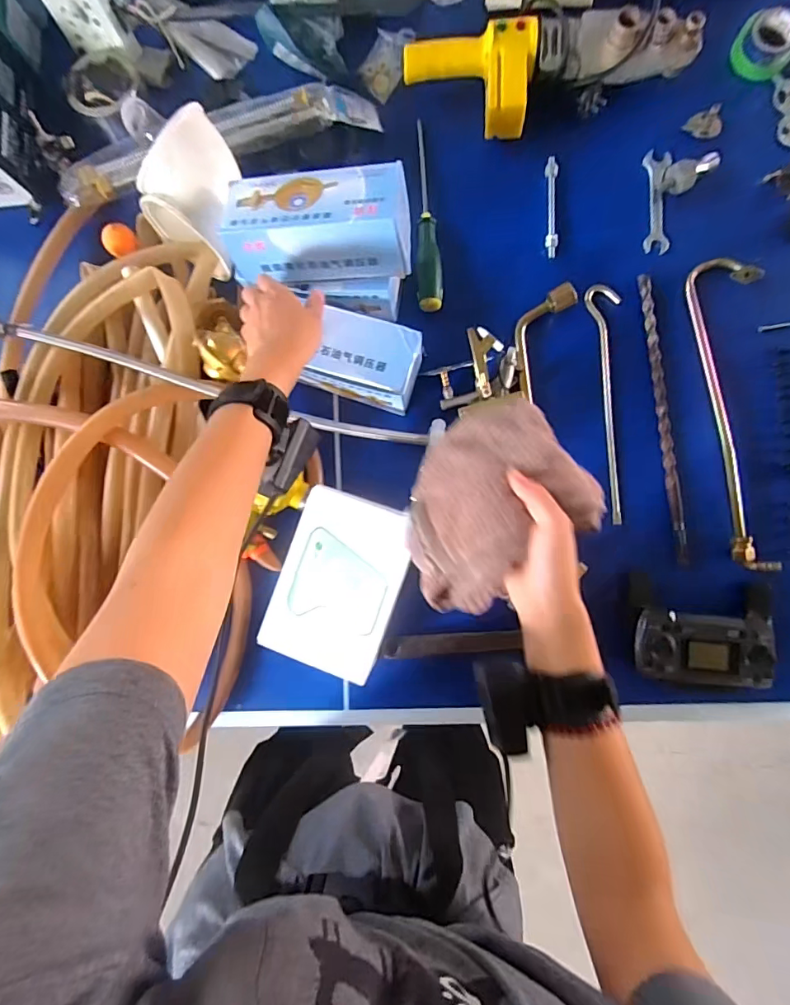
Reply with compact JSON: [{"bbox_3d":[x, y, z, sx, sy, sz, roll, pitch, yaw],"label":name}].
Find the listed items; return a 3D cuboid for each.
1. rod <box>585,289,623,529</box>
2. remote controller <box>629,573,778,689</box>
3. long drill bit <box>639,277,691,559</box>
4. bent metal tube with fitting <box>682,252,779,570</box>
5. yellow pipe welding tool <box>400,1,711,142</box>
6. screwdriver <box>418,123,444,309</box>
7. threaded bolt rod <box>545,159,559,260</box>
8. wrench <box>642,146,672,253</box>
[{"bbox_3d":[0.263,-0.120,0.580,0.037,0.011,0.285,-6,86,5],"label":"rod"},{"bbox_3d":[0.342,0.145,0.539,0.148,0.041,0.116,5,87,6],"label":"remote controller"},{"bbox_3d":[0.315,-0.101,0.569,0.013,0.014,0.338,-6,86,5],"label":"long drill bit"},{"bbox_3d":[0.394,-0.105,0.557,0.070,0.029,0.360,-4,86,5],"label":"bent metal tube with fitting"},{"bbox_3d":[0.182,-0.511,0.568,0.330,0.047,0.116,-9,85,5],"label":"yellow pipe welding tool"},{"bbox_3d":[0.044,-0.355,0.600,0.030,0.027,0.243,0,86,5],"label":"screwdriver"},{"bbox_3d":[0.193,-0.363,0.598,0.014,0.013,0.124,1,86,5],"label":"threaded bolt rod"},{"bbox_3d":[0.318,-0.365,0.591,0.028,0.008,0.128,2,86,5],"label":"wrench"}]

